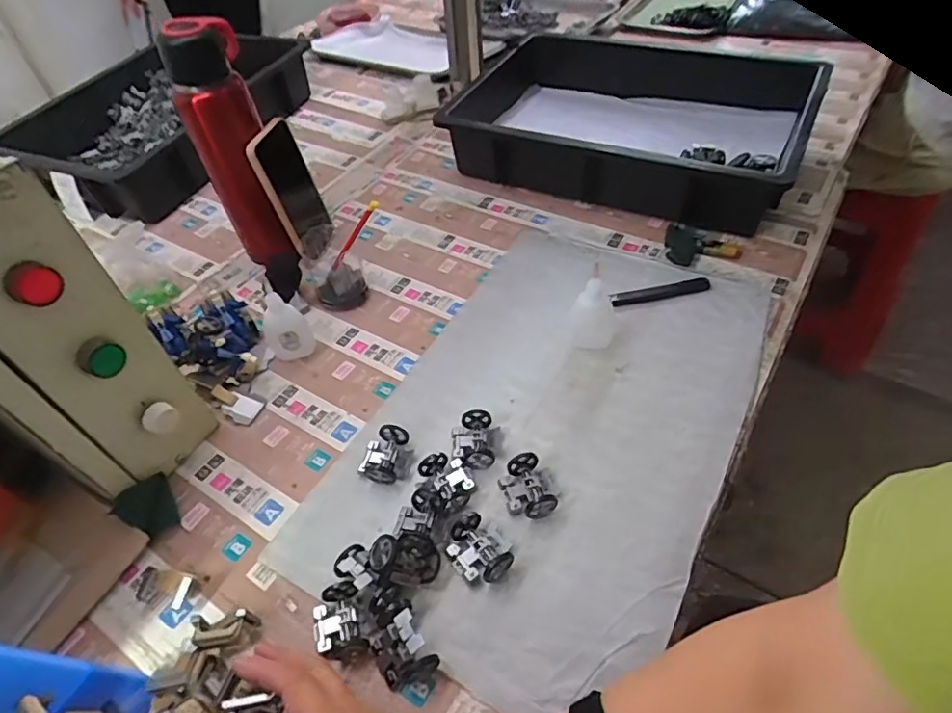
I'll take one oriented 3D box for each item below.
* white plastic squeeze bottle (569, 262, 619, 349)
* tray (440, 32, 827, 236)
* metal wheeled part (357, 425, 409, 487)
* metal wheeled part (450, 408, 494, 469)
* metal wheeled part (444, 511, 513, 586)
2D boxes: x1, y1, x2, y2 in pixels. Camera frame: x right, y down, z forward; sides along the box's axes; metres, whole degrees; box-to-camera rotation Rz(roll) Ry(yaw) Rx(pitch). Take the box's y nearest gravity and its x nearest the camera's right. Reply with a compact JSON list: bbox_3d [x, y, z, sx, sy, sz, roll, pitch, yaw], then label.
[{"bbox_3d":[0.121,-0.054,0.553,0.046,0.103,0.037,6,49,10],"label":"white plastic squeeze bottle"},{"bbox_3d":[0.197,-0.332,0.793,0.484,0.127,0.317,21,53,22],"label":"tray"},{"bbox_3d":[-0.084,0.087,0.493,0.033,0.023,0.048,7,49,11],"label":"metal wheeled part"},{"bbox_3d":[-0.004,0.076,0.497,0.037,0.022,0.052,-4,48,1],"label":"metal wheeled part"},{"bbox_3d":[-0.001,0.151,0.426,0.037,0.019,0.051,-31,53,-22],"label":"metal wheeled part"}]

